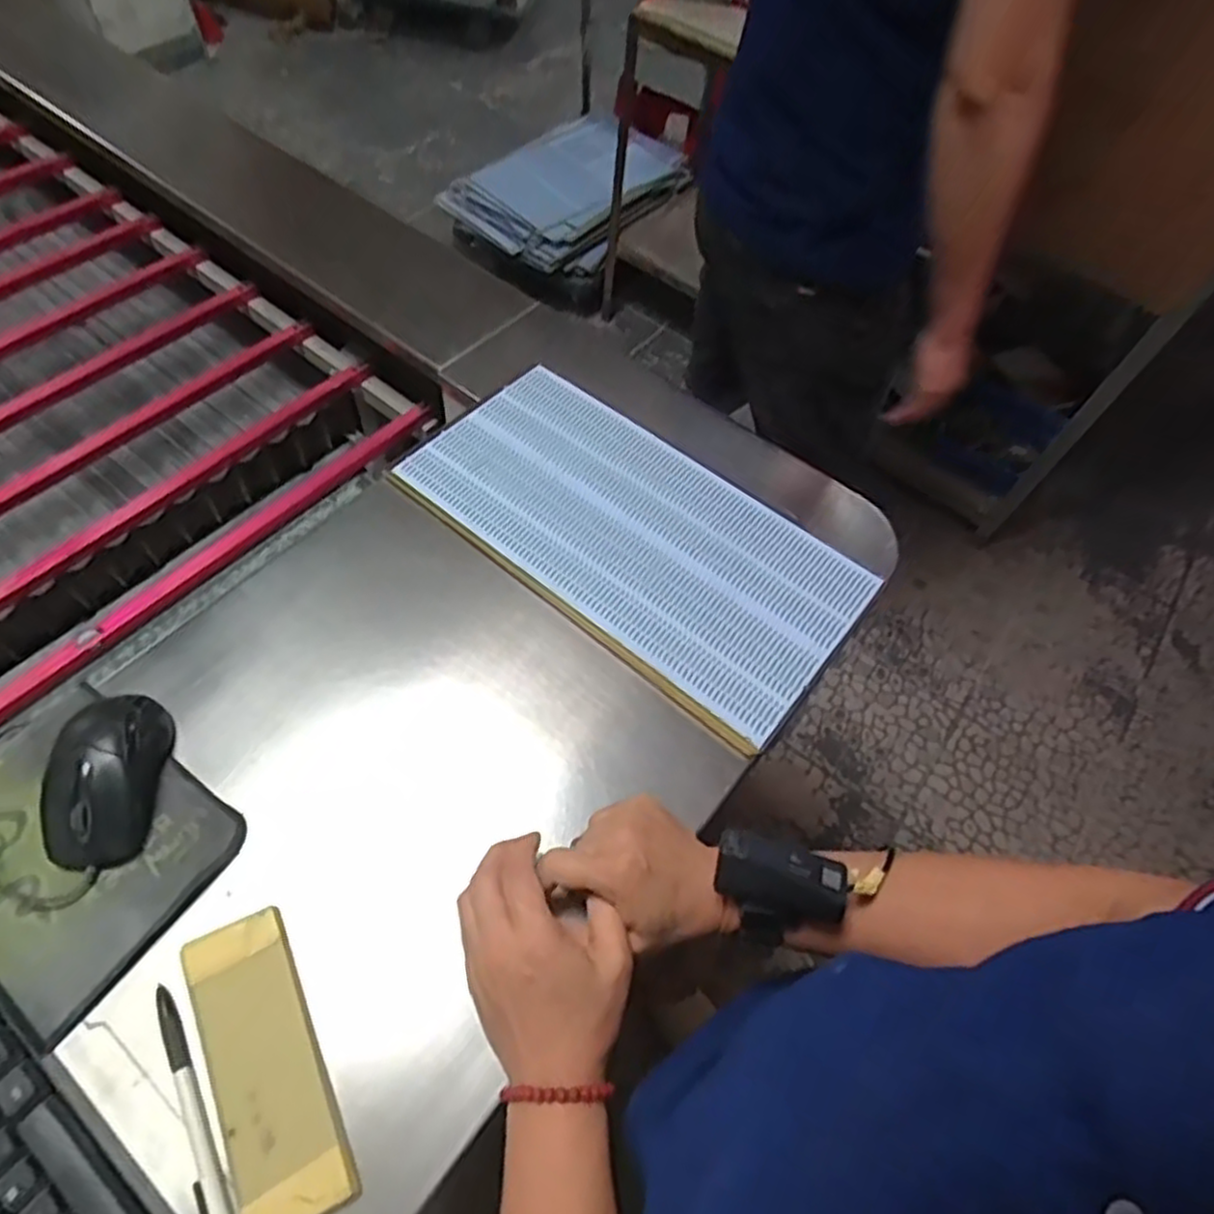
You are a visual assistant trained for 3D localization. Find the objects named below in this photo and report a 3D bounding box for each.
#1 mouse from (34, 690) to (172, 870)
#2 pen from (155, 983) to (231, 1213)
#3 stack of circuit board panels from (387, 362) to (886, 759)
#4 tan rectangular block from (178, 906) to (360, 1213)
[{"bbox_3d":[-0.313,0.104,0.454,0.058,0.036,0.105,-2,59,-7],"label":"mouse"},{"bbox_3d":[-0.215,0.260,0.378,0.013,0.007,0.127,-24,63,-19],"label":"pen"},{"bbox_3d":[0.018,-0.065,0.597,0.367,0.011,0.189,36,62,18],"label":"stack of circuit board panels"},{"bbox_3d":[-0.181,0.242,0.389,0.055,0.012,0.151,-24,63,-18],"label":"tan rectangular block"}]

